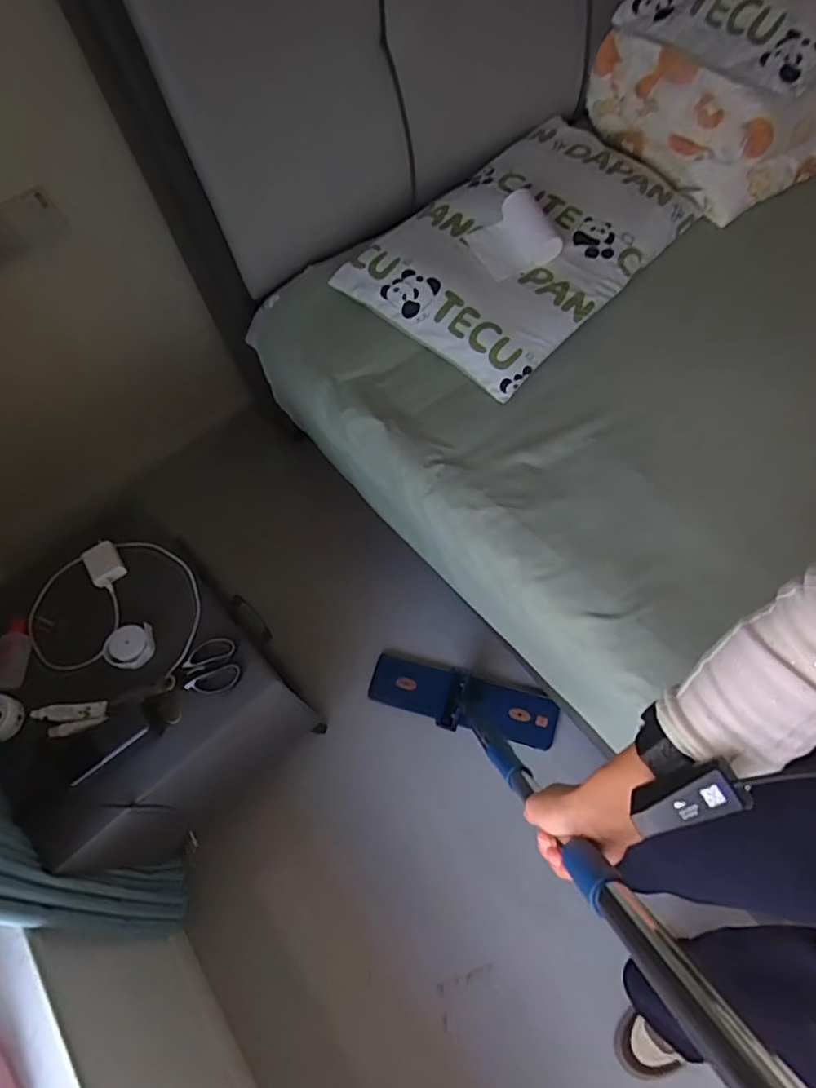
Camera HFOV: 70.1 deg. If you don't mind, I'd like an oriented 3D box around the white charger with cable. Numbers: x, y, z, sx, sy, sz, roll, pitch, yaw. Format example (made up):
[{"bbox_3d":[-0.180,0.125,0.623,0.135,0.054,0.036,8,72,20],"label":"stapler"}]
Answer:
[{"bbox_3d":[-0.462,0.093,0.942,0.277,0.038,0.218,1,64,5],"label":"white charger with cable"}]

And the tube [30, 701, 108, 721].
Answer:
[{"bbox_3d":[-0.508,0.251,0.872,0.107,0.010,0.025,-8,63,1],"label":"tube"}]

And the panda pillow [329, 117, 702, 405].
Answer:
[{"bbox_3d":[0.229,-0.607,1.154,0.418,0.085,0.642,39,71,19],"label":"panda pillow"}]

